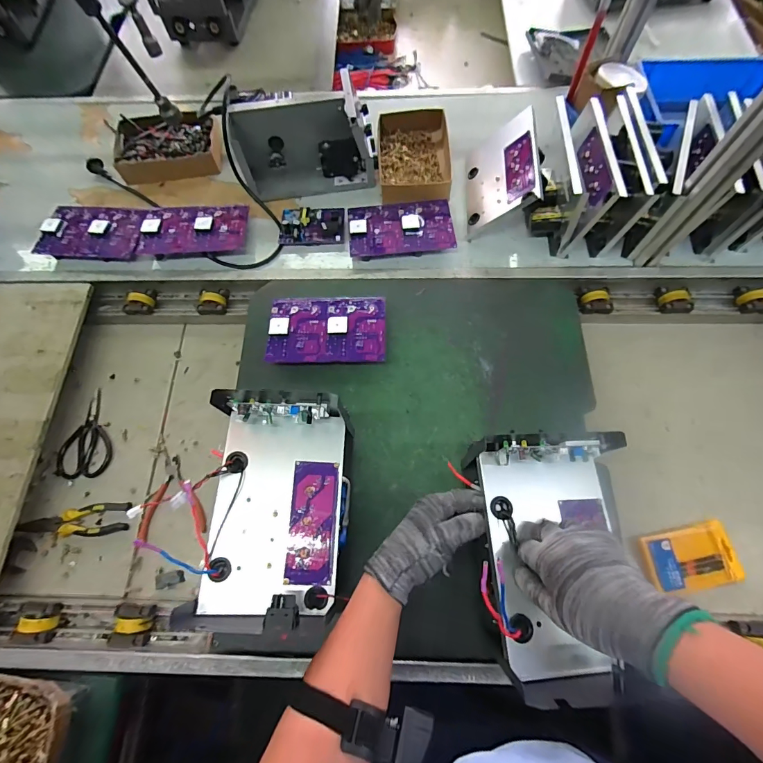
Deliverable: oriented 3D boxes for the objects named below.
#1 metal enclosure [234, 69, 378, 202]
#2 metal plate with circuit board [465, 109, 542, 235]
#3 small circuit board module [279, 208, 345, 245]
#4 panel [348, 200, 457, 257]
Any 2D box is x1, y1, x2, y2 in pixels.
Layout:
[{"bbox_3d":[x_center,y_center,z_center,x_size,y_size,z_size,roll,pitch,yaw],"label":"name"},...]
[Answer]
[{"bbox_3d":[-0.148,-0.467,0.777,0.265,0.148,0.121,-7,69,-1],"label":"metal enclosure"},{"bbox_3d":[0.227,-0.404,0.750,0.023,0.150,0.222,22,62,-37],"label":"metal plate with circuit board"},{"bbox_3d":[-0.136,-0.315,0.771,0.127,0.022,0.090,-1,67,4],"label":"small circuit board module"},{"bbox_3d":[0.037,-0.298,0.753,0.195,0.024,0.119,-3,69,1],"label":"panel"}]

